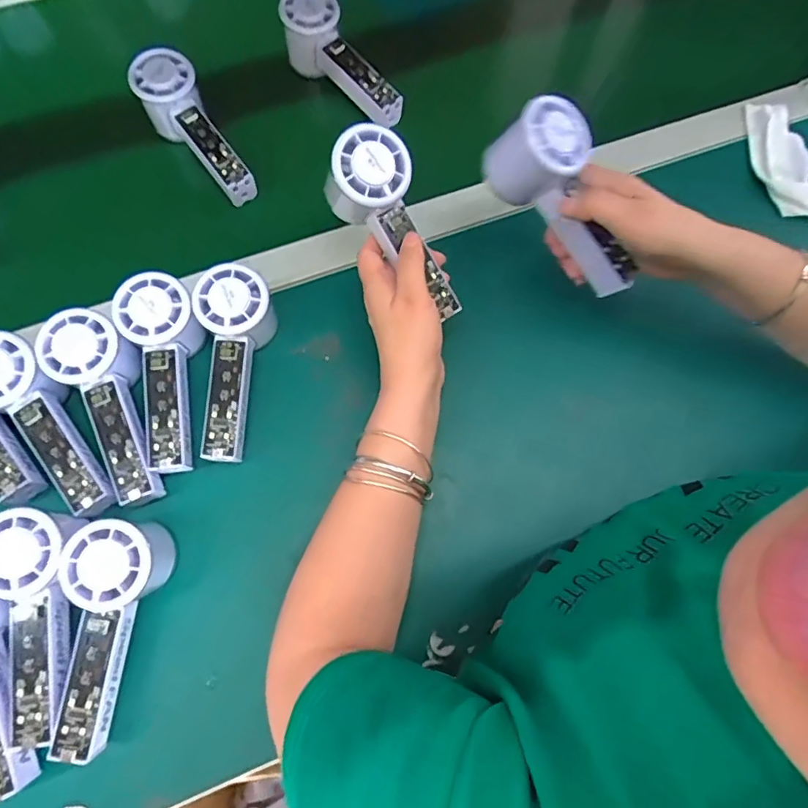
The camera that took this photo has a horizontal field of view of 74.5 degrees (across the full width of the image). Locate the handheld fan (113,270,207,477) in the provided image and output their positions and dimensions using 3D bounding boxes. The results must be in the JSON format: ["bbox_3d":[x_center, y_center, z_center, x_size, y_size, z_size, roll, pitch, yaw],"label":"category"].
[{"bbox_3d":[-0.187,-0.025,0.420,0.058,0.041,0.152,-6,87,-4],"label":"handheld fan"}]

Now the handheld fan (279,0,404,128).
[{"bbox_3d":[-0.061,-0.338,0.525,0.055,0.057,0.151,-34,77,-11],"label":"handheld fan"}]

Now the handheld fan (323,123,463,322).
[{"bbox_3d":[-0.008,-0.135,0.415,0.061,0.050,0.146,-40,112,-13],"label":"handheld fan"}]

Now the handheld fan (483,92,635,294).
[{"bbox_3d":[0.127,-0.156,0.412,0.059,0.058,0.148,-45,107,-14],"label":"handheld fan"}]

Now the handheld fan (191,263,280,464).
[{"bbox_3d":[-0.134,-0.028,0.423,0.053,0.062,0.145,0,73,-2],"label":"handheld fan"}]

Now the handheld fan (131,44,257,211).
[{"bbox_3d":[-0.197,-0.255,0.496,0.058,0.049,0.153,-30,76,-10],"label":"handheld fan"}]

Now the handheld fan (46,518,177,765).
[{"bbox_3d":[-0.209,0.155,0.365,0.052,0.065,0.147,14,73,2],"label":"handheld fan"}]

